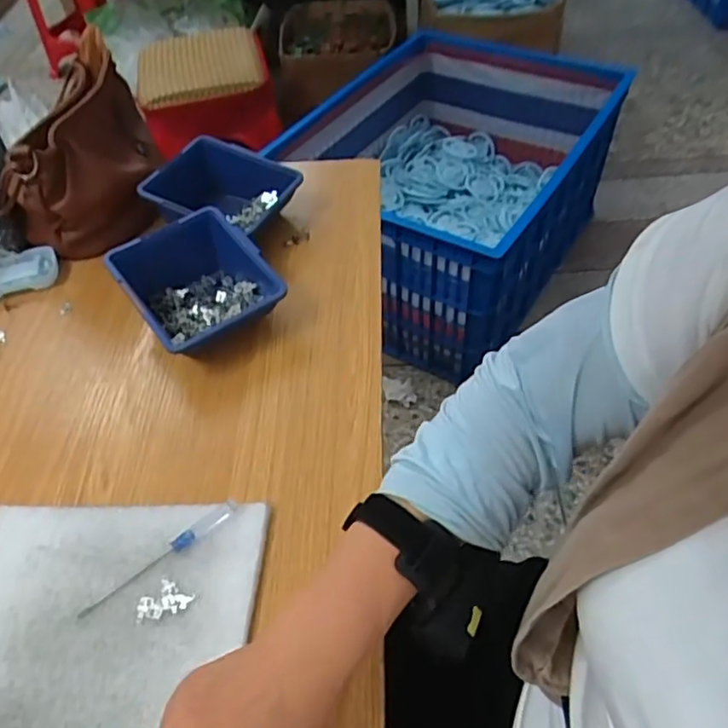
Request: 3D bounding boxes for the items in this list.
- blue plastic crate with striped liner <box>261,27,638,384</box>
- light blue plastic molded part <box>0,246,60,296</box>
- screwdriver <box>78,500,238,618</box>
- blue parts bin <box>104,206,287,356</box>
[{"bbox_3d":[0.228,-0.457,1.594,0.615,0.396,0.872,23,53,21],"label":"blue plastic crate with striped liner"},{"bbox_3d":[-0.373,-0.095,0.660,0.091,0.022,0.052,-16,50,-12],"label":"light blue plastic molded part"},{"bbox_3d":[-0.145,0.138,0.445,0.124,0.008,0.013,-31,54,-23],"label":"screwdriver"},{"bbox_3d":[-0.154,-0.071,0.597,0.128,0.069,0.138,-31,54,-23],"label":"blue parts bin"}]

